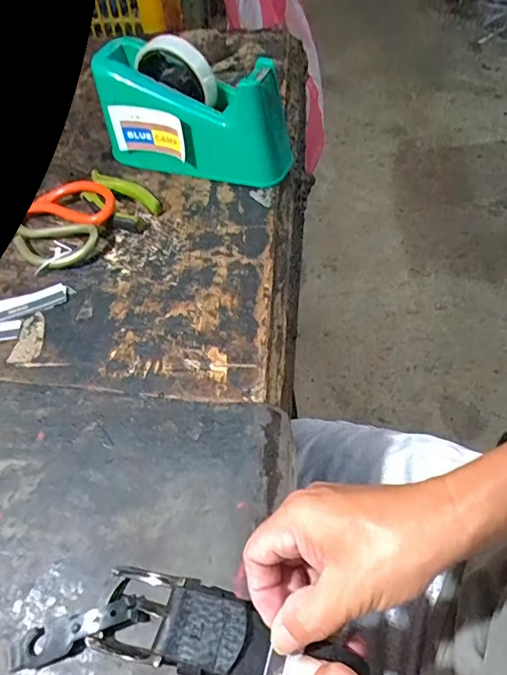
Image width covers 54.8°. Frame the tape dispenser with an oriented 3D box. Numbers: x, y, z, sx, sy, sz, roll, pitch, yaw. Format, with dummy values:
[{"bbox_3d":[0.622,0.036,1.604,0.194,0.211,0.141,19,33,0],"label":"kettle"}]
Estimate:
[{"bbox_3d":[-0.058,-0.223,0.495,0.193,0.116,0.063,17,58,14],"label":"tape dispenser"}]

